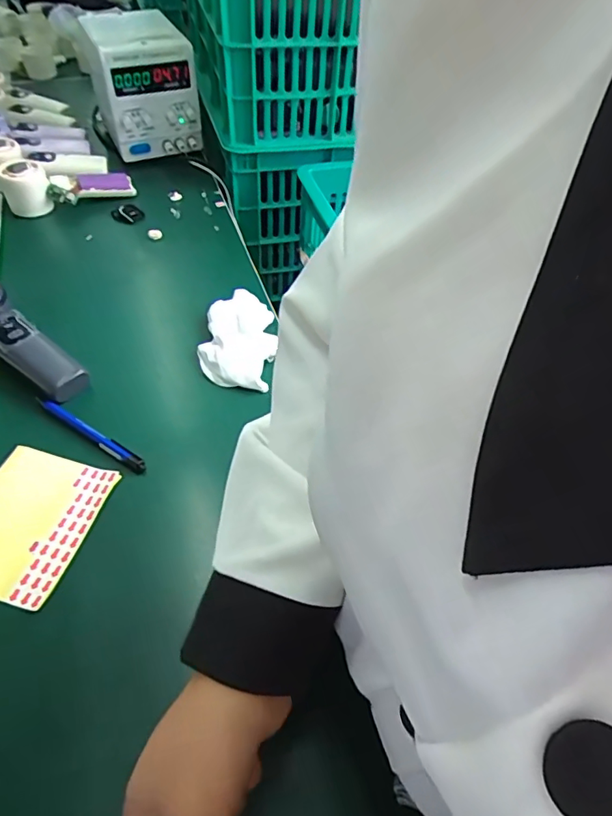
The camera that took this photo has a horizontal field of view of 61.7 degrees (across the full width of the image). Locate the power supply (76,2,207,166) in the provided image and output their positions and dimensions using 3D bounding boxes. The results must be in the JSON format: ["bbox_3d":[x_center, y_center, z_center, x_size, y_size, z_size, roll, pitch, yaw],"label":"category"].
[{"bbox_3d":[-0.246,-0.496,0.780,0.129,0.142,0.166,-16,54,-15],"label":"power supply"}]

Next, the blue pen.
[{"bbox_3d":[-0.196,0.022,0.463,0.130,0.006,0.012,28,56,19],"label":"blue pen"}]

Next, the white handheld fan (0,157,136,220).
[{"bbox_3d":[-0.321,-0.303,0.696,0.161,0.056,0.057,-6,52,-7],"label":"white handheld fan"}]

